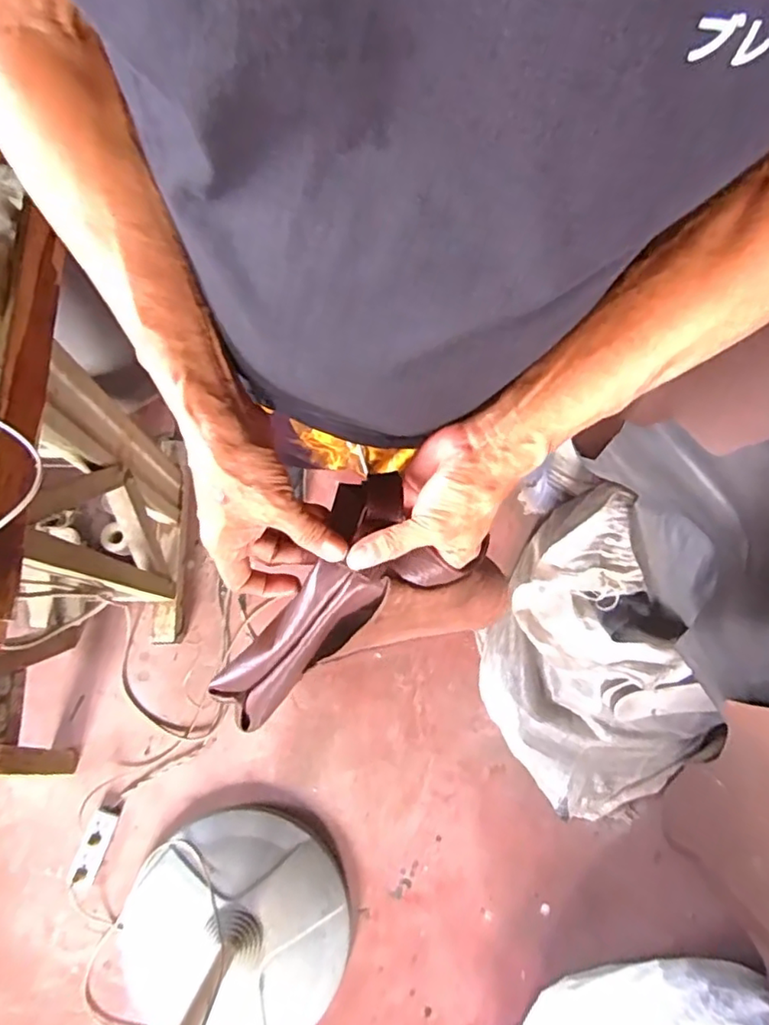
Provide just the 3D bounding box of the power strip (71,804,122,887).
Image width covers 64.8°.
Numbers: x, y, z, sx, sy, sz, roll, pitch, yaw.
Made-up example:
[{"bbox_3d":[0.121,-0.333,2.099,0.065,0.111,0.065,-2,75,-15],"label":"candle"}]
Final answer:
[{"bbox_3d":[-0.552,0.638,1.158,0.040,0.031,0.140,17,77,3],"label":"power strip"}]

